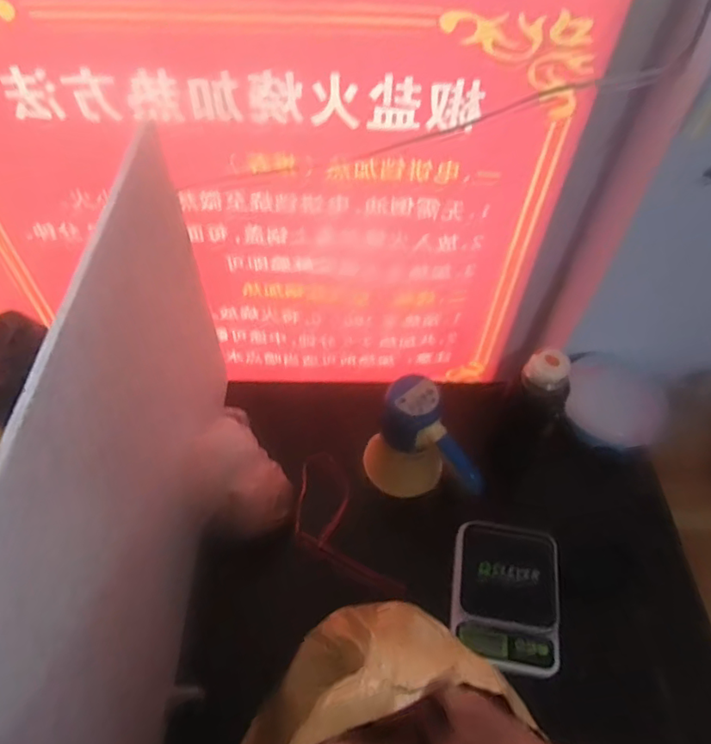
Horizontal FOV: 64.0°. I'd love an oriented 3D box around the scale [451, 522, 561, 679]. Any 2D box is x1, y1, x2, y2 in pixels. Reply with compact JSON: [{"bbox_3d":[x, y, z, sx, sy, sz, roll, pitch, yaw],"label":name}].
[{"bbox_3d":[0.215,0.313,0.804,0.147,0.031,0.193,7,53,3],"label":"scale"}]

